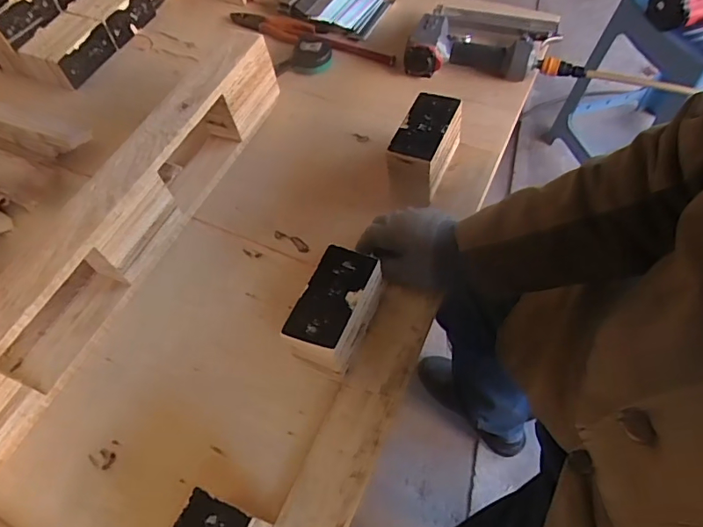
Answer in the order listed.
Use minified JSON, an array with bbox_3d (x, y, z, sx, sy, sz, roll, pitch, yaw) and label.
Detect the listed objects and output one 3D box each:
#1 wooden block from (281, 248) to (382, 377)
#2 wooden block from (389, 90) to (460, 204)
[{"bbox_3d":[-0.015,0.049,0.529,0.070,0.055,0.122,18,62,17],"label":"wooden block"},{"bbox_3d":[0.100,-0.154,0.669,0.067,0.075,0.132,18,62,17],"label":"wooden block"}]

